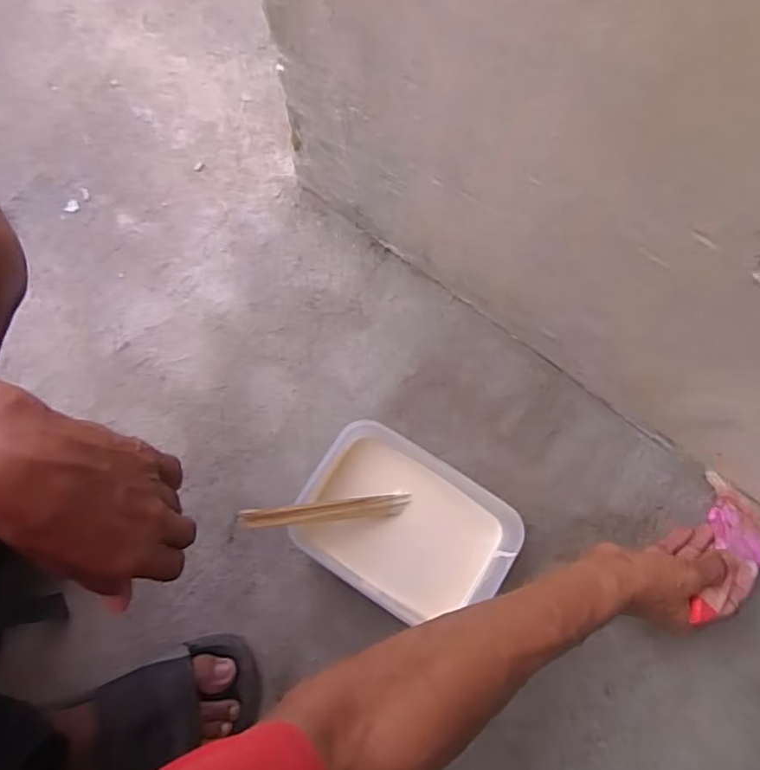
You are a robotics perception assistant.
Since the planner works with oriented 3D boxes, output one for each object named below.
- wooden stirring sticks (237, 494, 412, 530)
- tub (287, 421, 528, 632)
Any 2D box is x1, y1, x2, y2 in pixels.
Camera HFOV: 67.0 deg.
[{"bbox_3d":[-0.045,0.119,0.537,0.174,0.009,0.020,2,71,-34],"label":"wooden stirring sticks"},{"bbox_3d":[0.027,0.142,0.568,0.201,0.081,0.146,33,80,9],"label":"tub"}]

